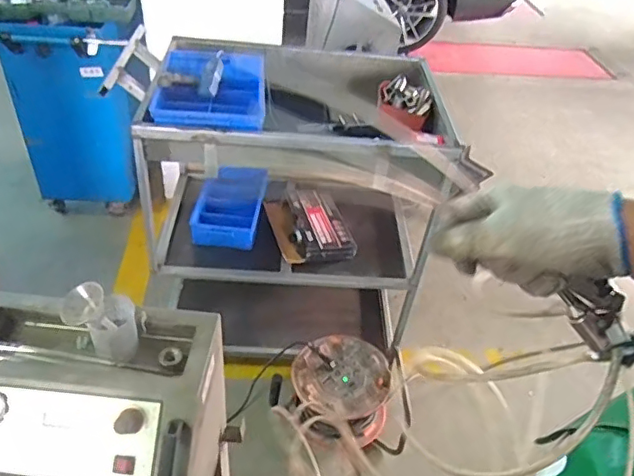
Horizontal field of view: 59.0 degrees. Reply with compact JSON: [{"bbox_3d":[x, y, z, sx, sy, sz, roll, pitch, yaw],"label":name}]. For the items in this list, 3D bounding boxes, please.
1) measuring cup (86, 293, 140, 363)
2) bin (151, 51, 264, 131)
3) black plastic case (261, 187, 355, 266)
[{"bbox_3d":[-0.332,0.149,0.916,0.072,0.073,0.082,-10,43,-17],"label":"measuring cup"},{"bbox_3d":[-0.274,-0.412,1.486,0.267,0.080,0.369,1,41,-6],"label":"bin"},{"bbox_3d":[-0.026,-0.046,1.782,0.223,0.073,0.263,-19,70,-12],"label":"black plastic case"}]

